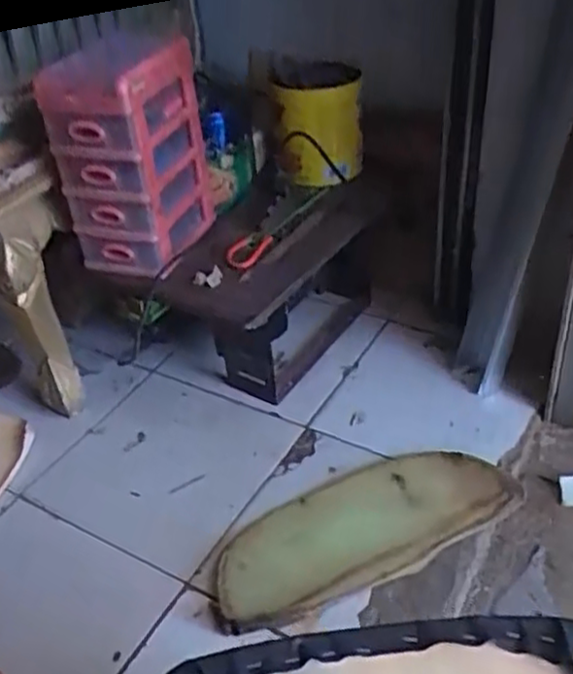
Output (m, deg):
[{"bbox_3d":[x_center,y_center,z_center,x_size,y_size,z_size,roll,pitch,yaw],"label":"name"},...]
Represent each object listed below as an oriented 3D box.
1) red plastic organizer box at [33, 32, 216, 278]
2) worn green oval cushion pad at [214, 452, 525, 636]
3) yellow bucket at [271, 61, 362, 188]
[{"bbox_3d":[-0.191,-0.223,0.907,0.138,0.254,0.162,9,40,20],"label":"red plastic organizer box"},{"bbox_3d":[0.096,0.245,0.890,0.405,0.040,0.155,-19,39,-16],"label":"worn green oval cushion pad"},{"bbox_3d":[0.049,-0.307,1.044,0.132,0.175,0.133,-5,37,3],"label":"yellow bucket"}]

